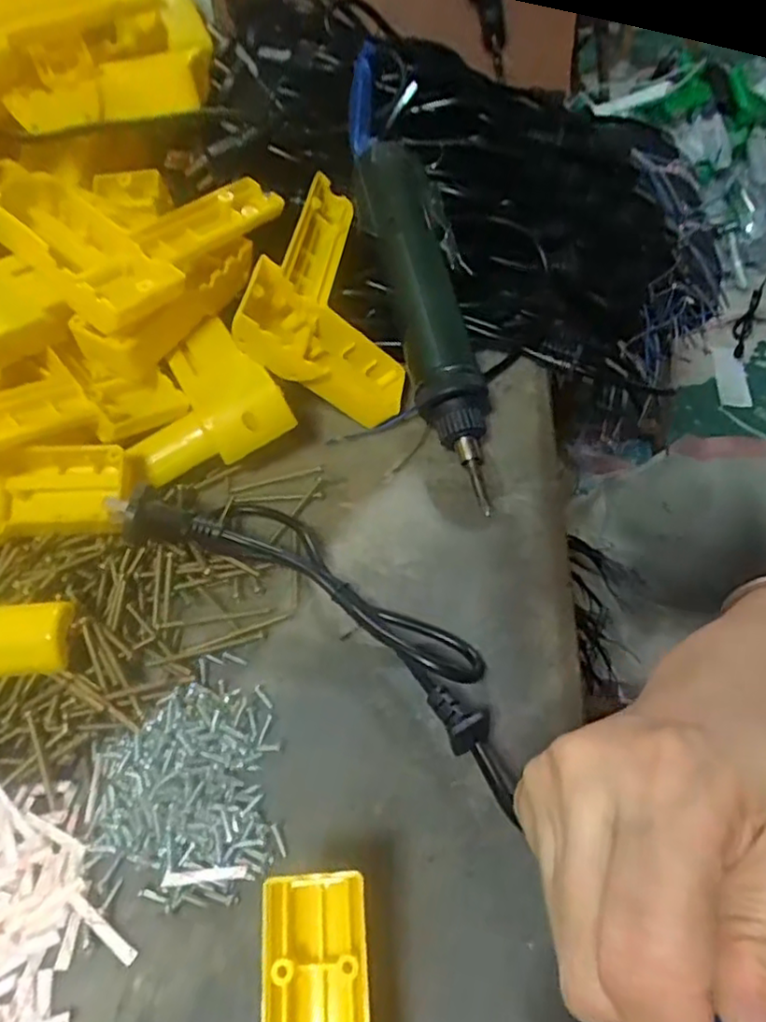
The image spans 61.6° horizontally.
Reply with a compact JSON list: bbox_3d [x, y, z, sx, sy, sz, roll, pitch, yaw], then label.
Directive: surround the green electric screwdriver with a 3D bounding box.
[{"bbox_3d":[0.023,-0.150,0.404,0.047,0.044,0.313,-14,78,-6],"label":"green electric screwdriver"}]

